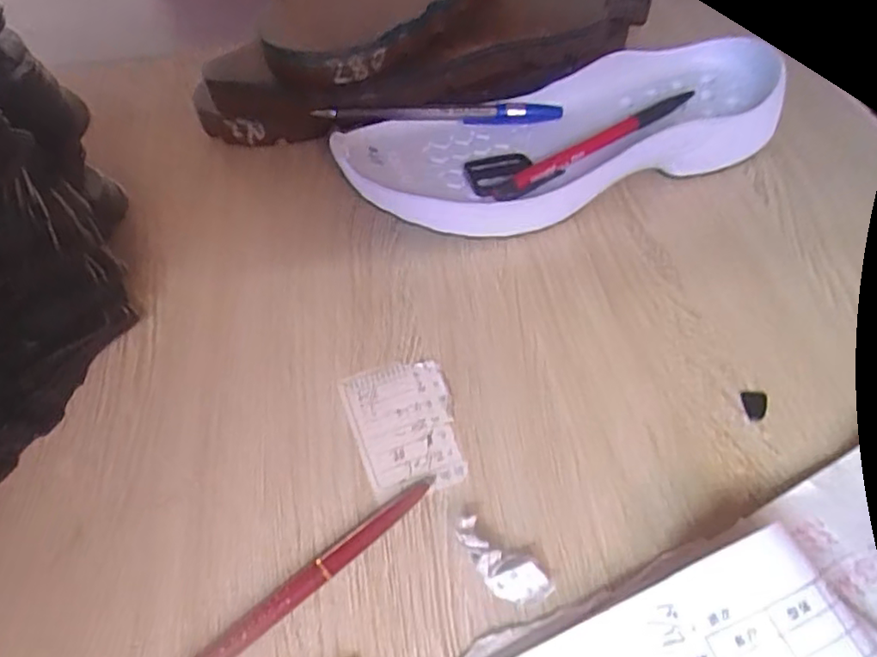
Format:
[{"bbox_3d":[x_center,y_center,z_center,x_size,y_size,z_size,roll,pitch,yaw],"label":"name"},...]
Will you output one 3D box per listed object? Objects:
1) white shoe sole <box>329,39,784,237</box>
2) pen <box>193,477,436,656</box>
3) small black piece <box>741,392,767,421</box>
[{"bbox_3d":[0.076,-0.111,0.365,0.270,0.041,0.093,-14,53,-8],"label":"white shoe sole"},{"bbox_3d":[-0.059,0.102,0.230,0.143,0.007,0.010,-34,58,-21],"label":"pen"},{"bbox_3d":[0.142,0.034,0.276,0.011,0.004,0.015,11,54,11],"label":"small black piece"}]

